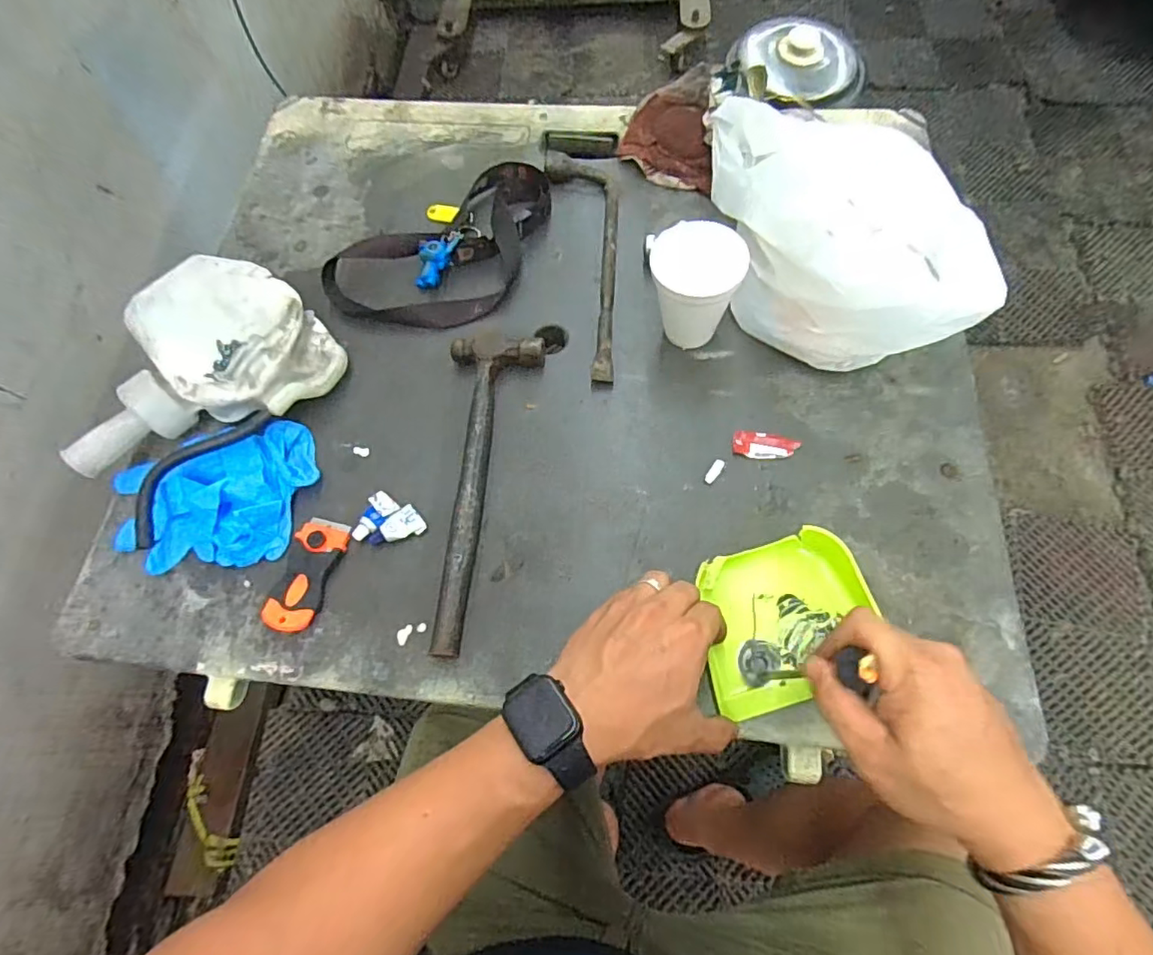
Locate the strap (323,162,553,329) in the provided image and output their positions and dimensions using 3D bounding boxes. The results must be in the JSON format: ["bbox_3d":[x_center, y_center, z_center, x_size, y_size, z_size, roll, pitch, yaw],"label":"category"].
[{"bbox_3d":[-0.121,-0.234,0.593,0.259,0.034,0.143,-37,71,-11],"label":"strap"}]

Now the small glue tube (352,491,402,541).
[{"bbox_3d":[-0.175,0.034,0.495,0.024,0.011,0.044,34,73,15],"label":"small glue tube"}]

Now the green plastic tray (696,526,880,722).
[{"bbox_3d":[0.153,0.106,0.429,0.125,0.030,0.111,-17,68,-4],"label":"green plastic tray"}]

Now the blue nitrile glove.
[{"bbox_3d":[-0.323,0.018,0.500,0.177,0.036,0.123,-12,68,-2],"label":"blue nitrile glove"}]

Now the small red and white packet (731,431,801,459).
[{"bbox_3d":[0.163,-0.028,0.495,0.054,0.008,0.025,8,69,6],"label":"small red and white packet"}]

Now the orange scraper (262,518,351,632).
[{"bbox_3d":[-0.226,0.080,0.480,0.043,0.014,0.094,16,70,9],"label":"orange scraper"}]

